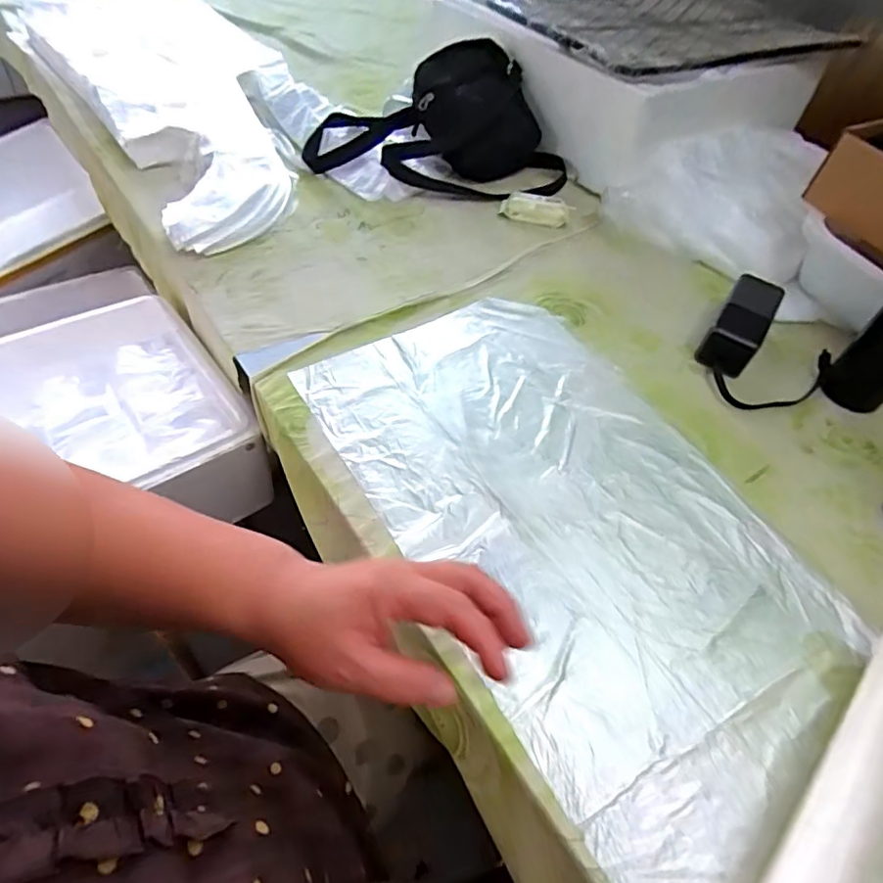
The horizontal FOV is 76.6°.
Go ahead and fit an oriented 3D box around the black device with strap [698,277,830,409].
[{"bbox_3d":[0.361,-0.106,0.617,0.131,0.047,0.160,30,55,19],"label":"black device with strap"}]

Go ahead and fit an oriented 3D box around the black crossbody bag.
[{"bbox_3d":[-0.006,-0.458,0.804,0.385,0.131,0.190,4,51,-2],"label":"black crossbody bag"}]

